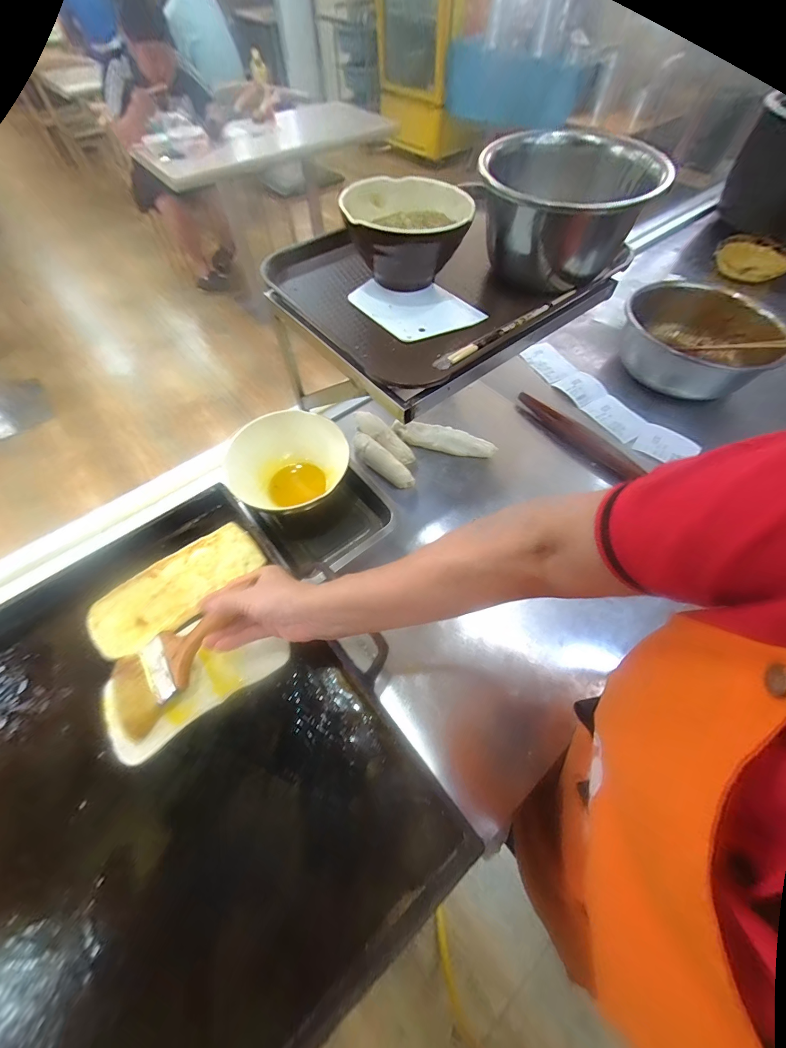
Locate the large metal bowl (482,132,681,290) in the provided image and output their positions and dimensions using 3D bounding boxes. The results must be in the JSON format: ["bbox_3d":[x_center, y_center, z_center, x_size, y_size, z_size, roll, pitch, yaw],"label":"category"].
[{"bbox_3d":[0.193,-0.359,0.422,0.174,0.109,0.201,31,64,17],"label":"large metal bowl"}]

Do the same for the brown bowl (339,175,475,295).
[{"bbox_3d":[0.020,-0.335,0.426,0.127,0.075,0.120,0,60,0],"label":"brown bowl"}]

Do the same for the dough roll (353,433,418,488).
[{"bbox_3d":[-0.019,-0.107,0.619,0.132,0.025,0.038,40,67,20],"label":"dough roll"}]

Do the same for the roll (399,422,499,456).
[{"bbox_3d":[0.099,-0.149,0.642,0.162,0.029,0.035,13,61,8],"label":"roll"}]

